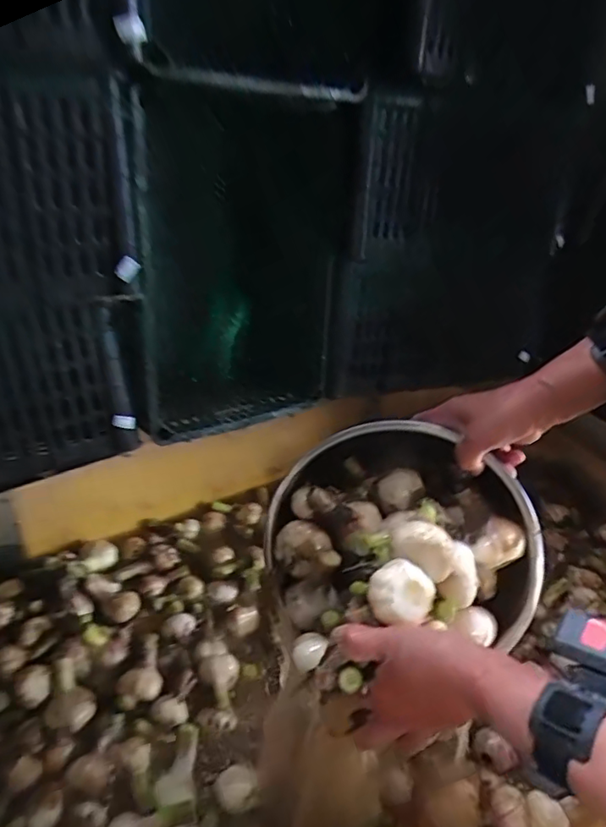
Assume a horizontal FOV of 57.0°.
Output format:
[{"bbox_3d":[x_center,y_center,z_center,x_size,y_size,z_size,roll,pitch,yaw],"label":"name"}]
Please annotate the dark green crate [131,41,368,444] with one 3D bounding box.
[{"bbox_3d":[-0.082,-0.209,0.785,0.307,0.452,0.153,-12,39,-24],"label":"dark green crate"}]

